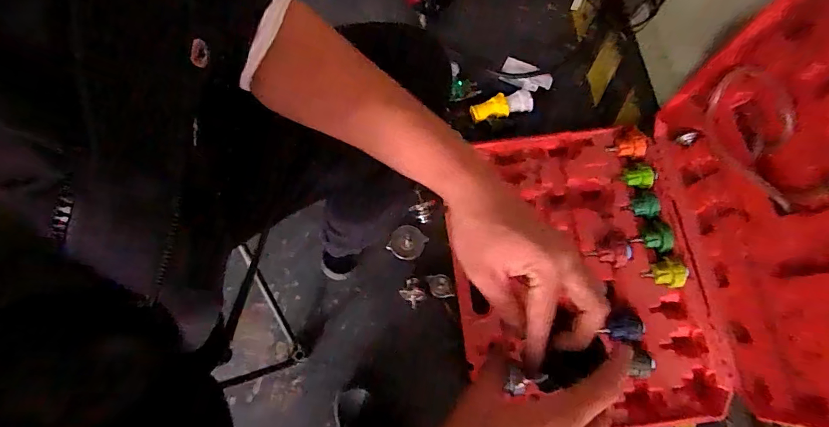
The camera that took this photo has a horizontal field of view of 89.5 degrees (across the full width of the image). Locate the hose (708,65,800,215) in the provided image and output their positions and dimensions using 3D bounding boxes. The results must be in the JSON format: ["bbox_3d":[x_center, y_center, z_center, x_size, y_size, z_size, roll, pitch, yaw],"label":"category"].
[{"bbox_3d":[0.535,-0.116,0.657,0.018,0.152,0.227,-9,72,-2],"label":"hose"}]

